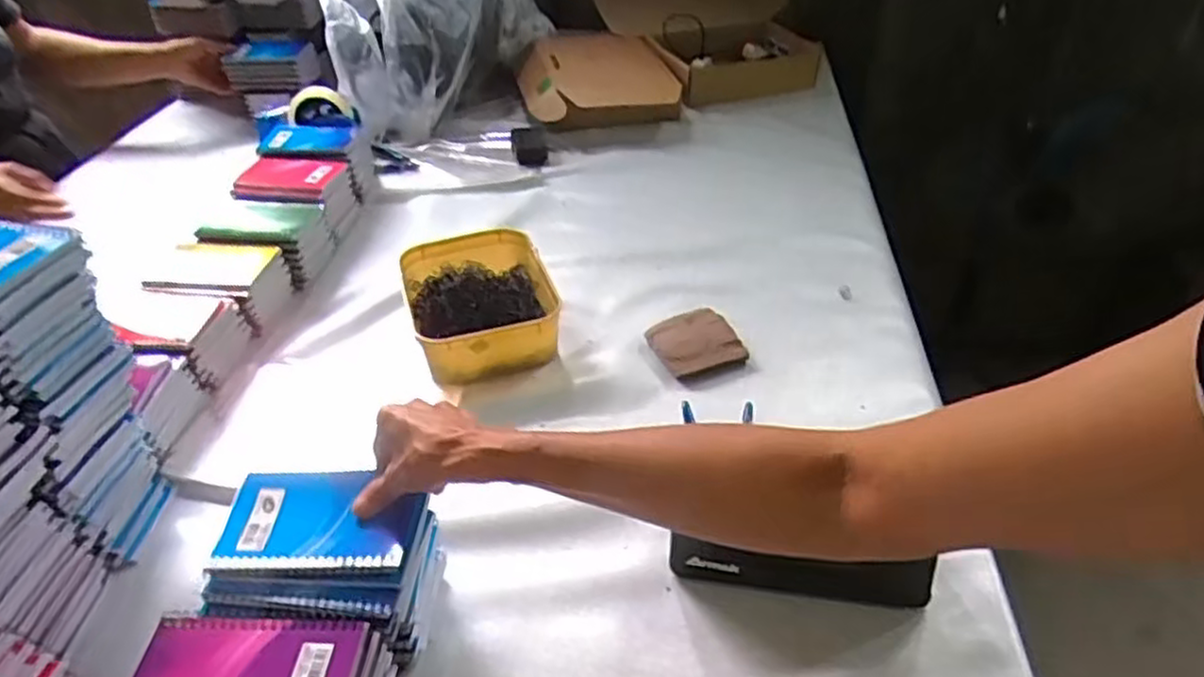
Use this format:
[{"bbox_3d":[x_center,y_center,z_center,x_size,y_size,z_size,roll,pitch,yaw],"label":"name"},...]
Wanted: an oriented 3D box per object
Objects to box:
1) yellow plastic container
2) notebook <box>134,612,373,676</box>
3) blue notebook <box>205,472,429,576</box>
[{"bbox_3d":[-0.140,-0.039,0.851,0.152,0.069,0.198,-13,37,-14],"label":"yellow plastic container"},{"bbox_3d":[-0.215,0.205,0.439,0.131,0.017,0.079,0,38,3],"label":"notebook"},{"bbox_3d":[-0.199,0.125,0.529,0.140,0.017,0.093,-2,33,2],"label":"blue notebook"}]

